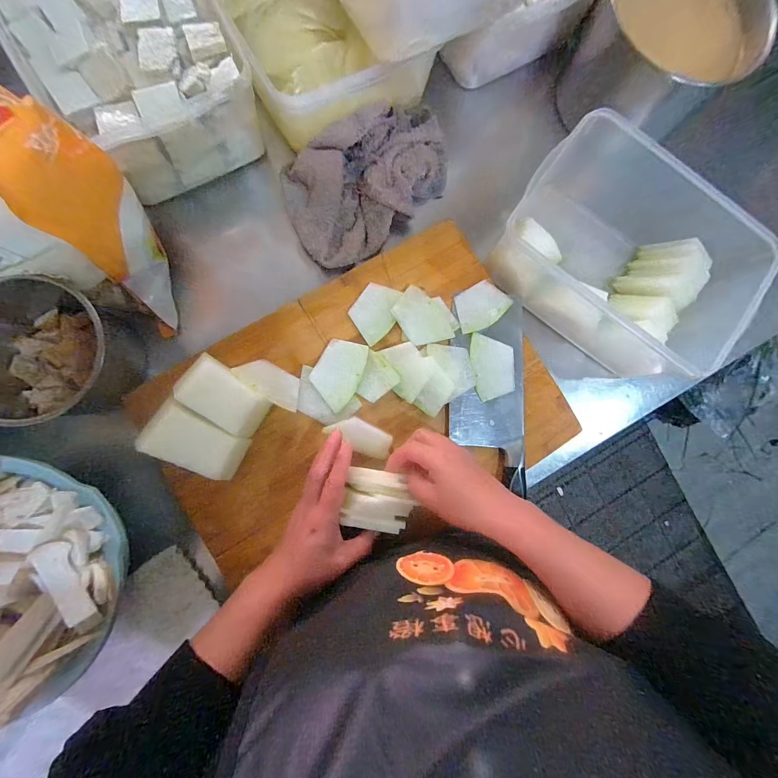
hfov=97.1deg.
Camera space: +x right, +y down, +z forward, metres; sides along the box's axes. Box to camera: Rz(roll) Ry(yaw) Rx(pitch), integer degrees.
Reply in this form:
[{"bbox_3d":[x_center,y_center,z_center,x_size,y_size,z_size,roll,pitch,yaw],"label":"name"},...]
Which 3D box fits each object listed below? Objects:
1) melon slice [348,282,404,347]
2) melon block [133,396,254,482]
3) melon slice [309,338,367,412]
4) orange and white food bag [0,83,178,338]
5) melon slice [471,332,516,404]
[{"bbox_3d":[-0.016,-0.091,0.405,0.050,0.004,0.069,36,83,-3],"label":"melon slice"},{"bbox_3d":[-0.188,0.052,0.349,0.080,0.055,0.052,27,84,-4],"label":"melon block"},{"bbox_3d":[-0.057,-0.019,0.394,0.052,0.006,0.078,29,84,-4],"label":"melon slice"},{"bbox_3d":[-0.298,-0.158,0.290,0.112,0.217,0.172,-11,87,-7],"label":"orange and white food bag"},{"bbox_3d":[0.124,-0.027,0.409,0.048,0.007,0.077,-5,87,-7],"label":"melon slice"}]

